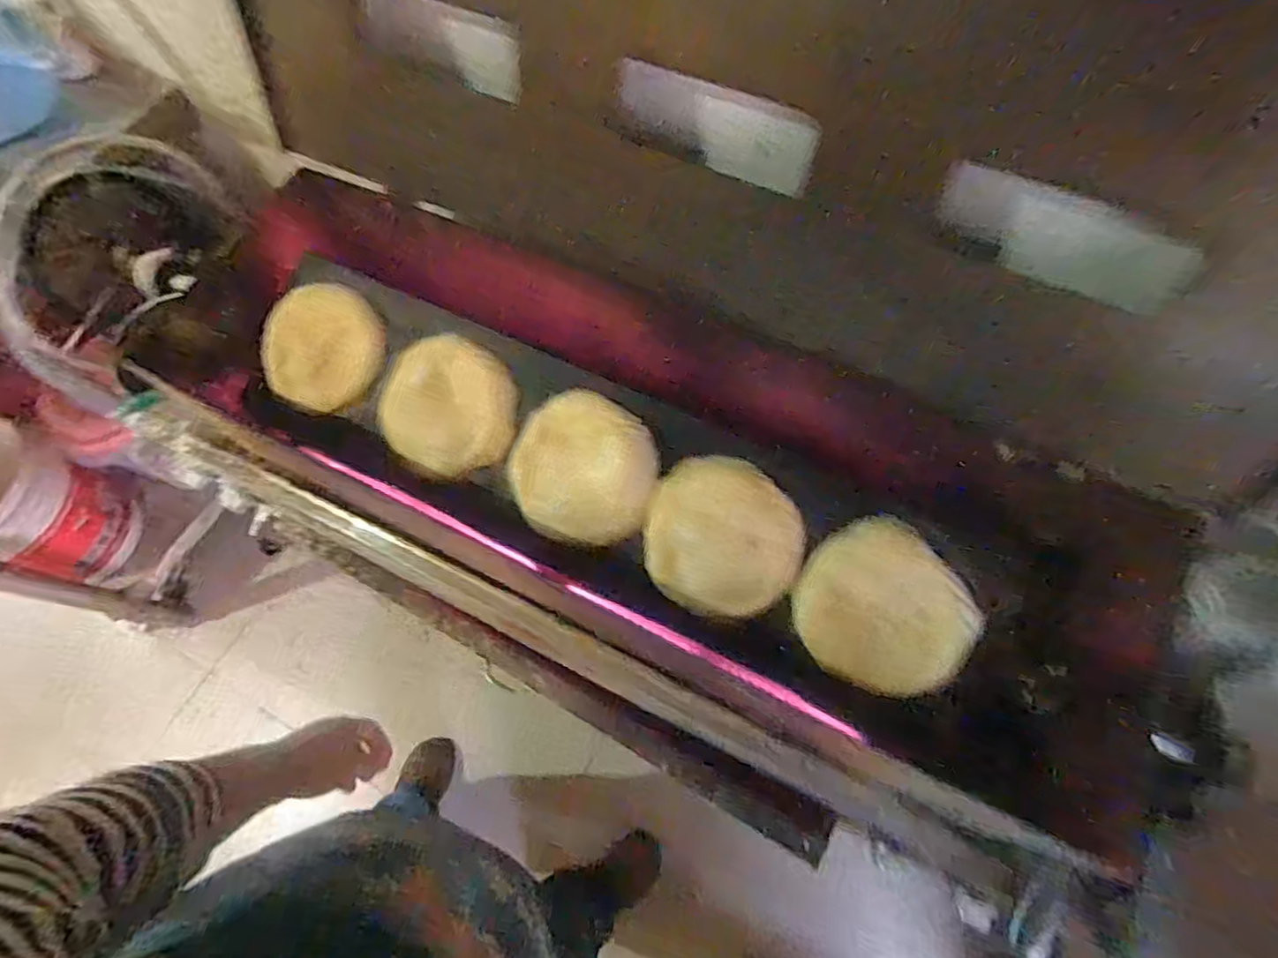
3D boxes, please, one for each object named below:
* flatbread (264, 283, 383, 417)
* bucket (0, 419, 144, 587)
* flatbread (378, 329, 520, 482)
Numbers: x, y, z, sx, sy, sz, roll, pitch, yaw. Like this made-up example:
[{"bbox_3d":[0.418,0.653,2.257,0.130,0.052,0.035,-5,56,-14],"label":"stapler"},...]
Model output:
[{"bbox_3d":[-0.329,-0.136,0.630,0.116,0.010,0.128,21,97,-2],"label":"flatbread"},{"bbox_3d":[-1.095,0.044,1.090,0.248,0.249,0.211,14,68,8],"label":"bucket"},{"bbox_3d":[-0.190,-0.069,0.600,0.133,0.020,0.134,0,94,6],"label":"flatbread"}]

